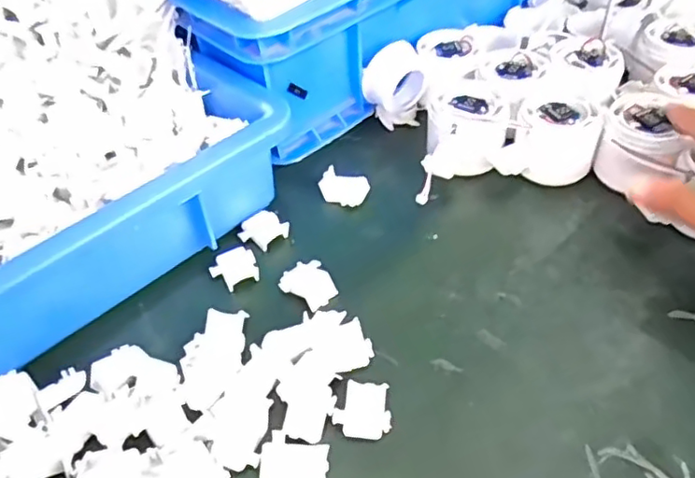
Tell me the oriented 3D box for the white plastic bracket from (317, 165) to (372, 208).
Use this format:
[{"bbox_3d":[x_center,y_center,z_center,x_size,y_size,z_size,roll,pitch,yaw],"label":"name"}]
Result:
[{"bbox_3d":[-0.003,-0.039,0.457,0.036,0.010,0.027,11,48,14],"label":"white plastic bracket"}]

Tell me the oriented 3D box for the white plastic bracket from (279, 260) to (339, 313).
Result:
[{"bbox_3d":[-0.024,0.029,0.394,0.028,0.004,0.035,-36,54,-27],"label":"white plastic bracket"}]

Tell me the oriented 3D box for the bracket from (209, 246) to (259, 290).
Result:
[{"bbox_3d":[-0.075,0.020,0.409,0.029,0.004,0.031,-21,49,-16],"label":"bracket"}]

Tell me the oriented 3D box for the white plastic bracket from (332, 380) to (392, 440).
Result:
[{"bbox_3d":[0.009,0.092,0.332,0.030,0.004,0.031,5,47,8],"label":"white plastic bracket"}]

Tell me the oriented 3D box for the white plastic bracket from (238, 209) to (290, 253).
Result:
[{"bbox_3d":[-0.060,-0.007,0.432,0.030,0.007,0.030,-33,53,-25],"label":"white plastic bracket"}]

